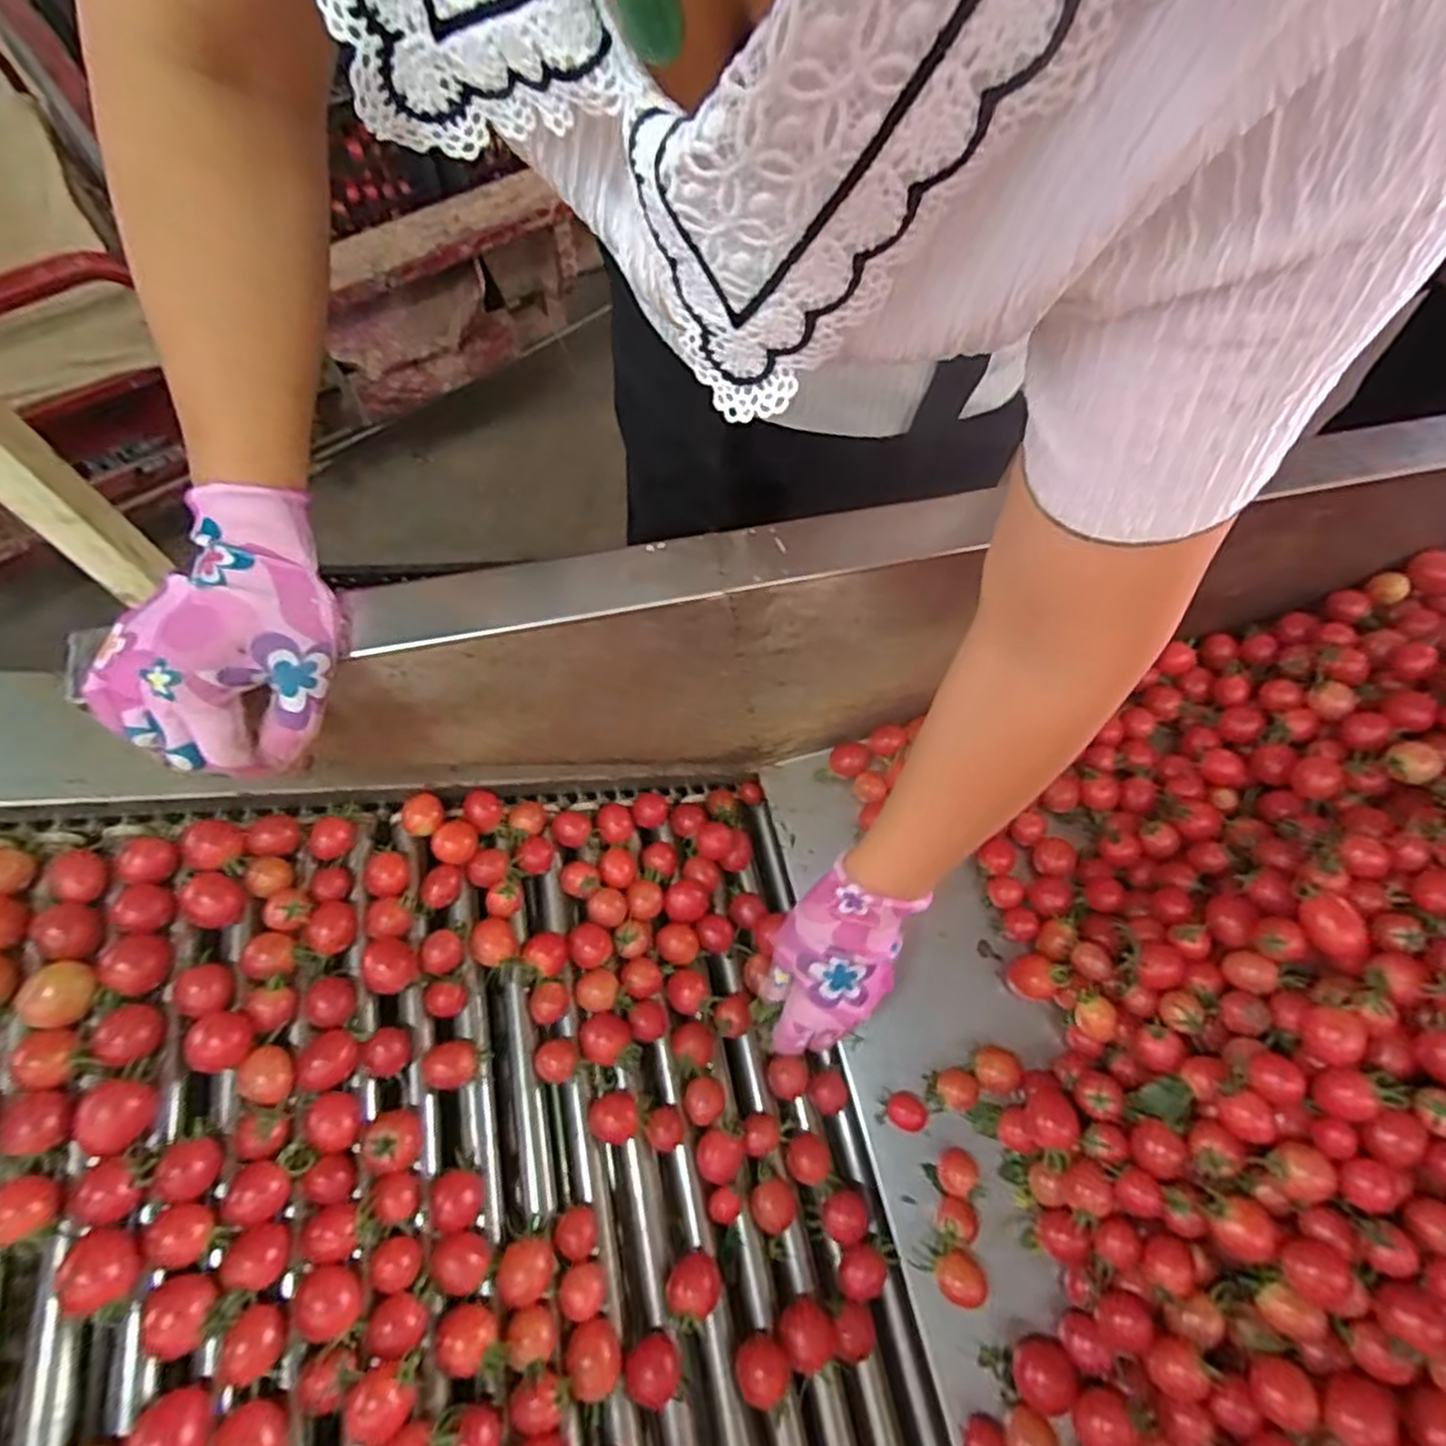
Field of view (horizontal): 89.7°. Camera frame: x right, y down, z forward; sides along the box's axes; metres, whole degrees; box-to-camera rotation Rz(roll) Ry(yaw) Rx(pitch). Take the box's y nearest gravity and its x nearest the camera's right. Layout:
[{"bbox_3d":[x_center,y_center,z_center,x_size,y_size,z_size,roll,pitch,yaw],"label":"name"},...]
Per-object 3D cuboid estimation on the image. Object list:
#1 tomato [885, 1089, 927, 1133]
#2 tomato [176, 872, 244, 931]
[{"bbox_3d":[0.124,0.263,0.492,0.026,0.019,0.025,2,60,-3],"label":"tomato"},{"bbox_3d":[-0.301,0.105,0.429,0.030,0.022,0.029,2,60,-3],"label":"tomato"}]

